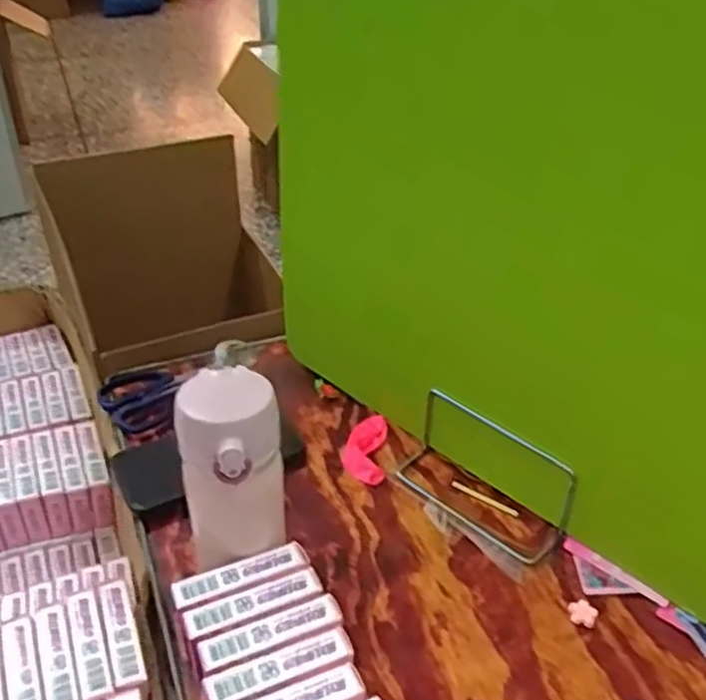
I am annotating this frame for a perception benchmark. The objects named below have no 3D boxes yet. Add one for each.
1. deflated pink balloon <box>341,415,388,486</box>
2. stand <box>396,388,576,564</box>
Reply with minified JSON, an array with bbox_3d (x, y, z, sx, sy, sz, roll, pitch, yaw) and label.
[{"bbox_3d":[0.011,0.094,0.709,0.040,0.016,0.080,3,36,3],"label":"deflated pink balloon"},{"bbox_3d":[0.110,0.103,0.638,0.156,0.081,0.062,29,43,32],"label":"stand"}]

